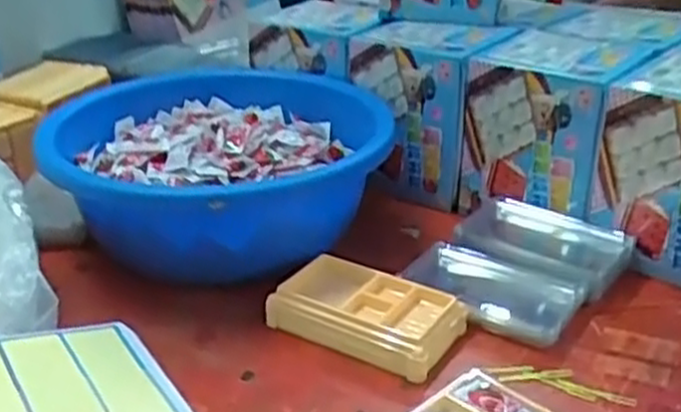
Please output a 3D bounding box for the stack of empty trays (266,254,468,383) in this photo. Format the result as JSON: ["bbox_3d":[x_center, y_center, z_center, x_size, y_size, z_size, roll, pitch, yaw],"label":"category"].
[{"bbox_3d":[0.020,0.082,0.613,0.139,0.037,0.079,16,30,28],"label":"stack of empty trays"}]

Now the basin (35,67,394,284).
[{"bbox_3d":[-0.103,-0.031,0.728,0.268,0.118,0.284,0,26,0],"label":"basin"}]

